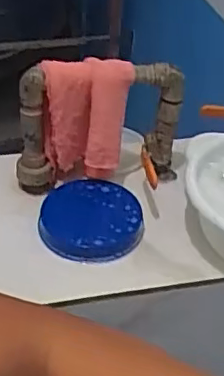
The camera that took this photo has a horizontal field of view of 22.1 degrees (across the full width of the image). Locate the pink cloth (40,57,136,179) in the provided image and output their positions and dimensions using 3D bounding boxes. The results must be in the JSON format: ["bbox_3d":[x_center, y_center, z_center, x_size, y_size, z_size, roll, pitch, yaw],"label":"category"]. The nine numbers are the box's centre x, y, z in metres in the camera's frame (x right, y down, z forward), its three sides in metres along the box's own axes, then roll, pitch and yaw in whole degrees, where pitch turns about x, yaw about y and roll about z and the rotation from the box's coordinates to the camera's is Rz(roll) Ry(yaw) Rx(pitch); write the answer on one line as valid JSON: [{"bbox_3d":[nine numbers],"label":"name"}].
[{"bbox_3d":[-0.031,-0.074,0.685,0.090,0.157,0.053,9,40,8],"label":"pink cloth"}]

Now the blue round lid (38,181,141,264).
[{"bbox_3d":[-0.025,0.038,0.685,0.119,0.030,0.114,2,40,-1],"label":"blue round lid"}]

